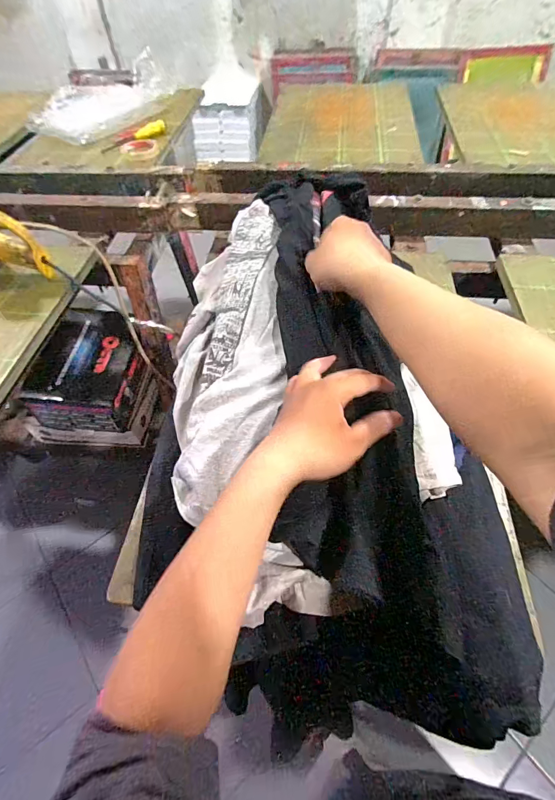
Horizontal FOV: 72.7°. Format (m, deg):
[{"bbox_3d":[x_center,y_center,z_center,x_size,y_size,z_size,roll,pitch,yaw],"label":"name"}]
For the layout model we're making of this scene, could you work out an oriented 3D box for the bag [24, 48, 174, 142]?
[{"bbox_3d":[-0.502,-0.847,1.053,0.209,0.114,0.358,37,63,26],"label":"bag"}]

